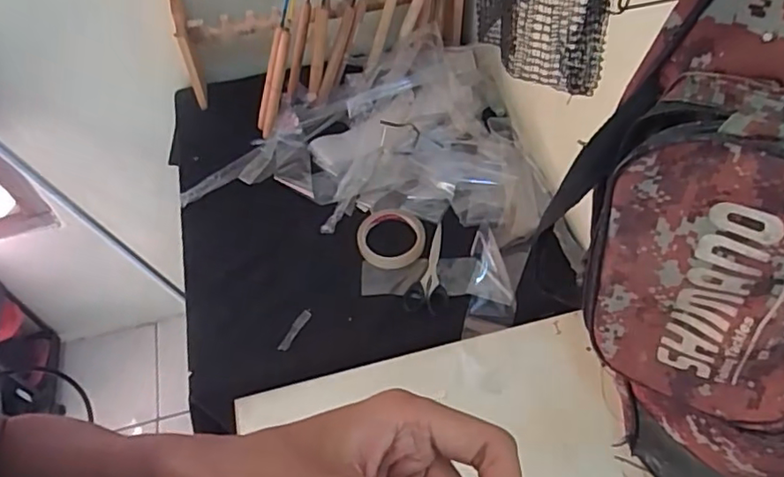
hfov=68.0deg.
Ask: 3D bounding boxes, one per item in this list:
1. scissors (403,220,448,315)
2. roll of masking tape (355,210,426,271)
[{"bbox_3d":[0.055,0.039,0.802,0.056,0.008,0.145,9,55,10],"label":"scissors"},{"bbox_3d":[-0.002,0.000,0.826,0.095,0.013,0.093,-2,54,2],"label":"roll of masking tape"}]

